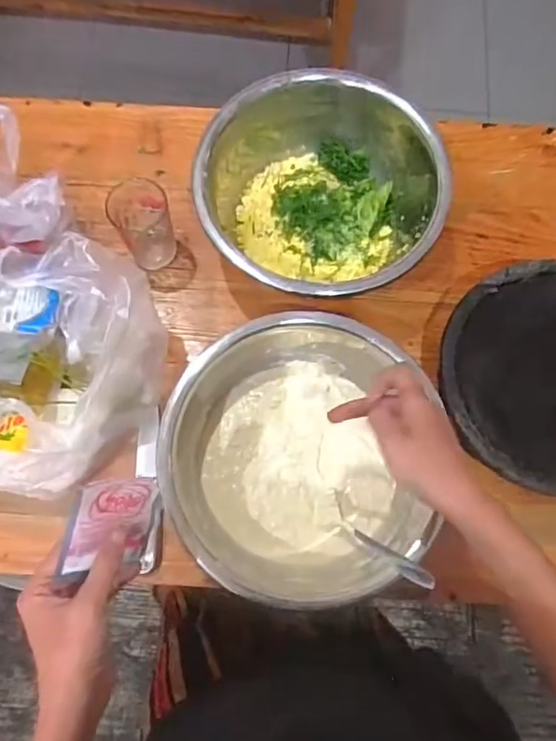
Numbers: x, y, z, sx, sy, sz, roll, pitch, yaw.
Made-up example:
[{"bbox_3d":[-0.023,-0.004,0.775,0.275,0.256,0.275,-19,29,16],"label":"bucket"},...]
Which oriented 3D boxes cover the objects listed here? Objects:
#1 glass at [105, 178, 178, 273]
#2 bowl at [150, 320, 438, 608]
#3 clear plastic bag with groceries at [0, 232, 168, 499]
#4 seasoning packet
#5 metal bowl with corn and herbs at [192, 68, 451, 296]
[{"bbox_3d":[-0.156,-0.171,0.648,0.064,0.076,0.076,-24,76,-8],"label":"glass"},{"bbox_3d":[0.022,0.085,0.554,0.254,0.084,0.263,0,74,-1],"label":"bowl"},{"bbox_3d":[-0.222,0.004,0.548,0.198,0.137,0.217,-1,74,-2],"label":"clear plastic bag with groceries"},{"bbox_3d":[-0.125,0.120,0.416,0.009,0.072,0.081,26,103,43],"label":"seasoning packet"},{"bbox_3d":[0.043,-0.207,0.623,0.256,0.118,0.232,-7,74,-3],"label":"metal bowl with corn and herbs"}]

